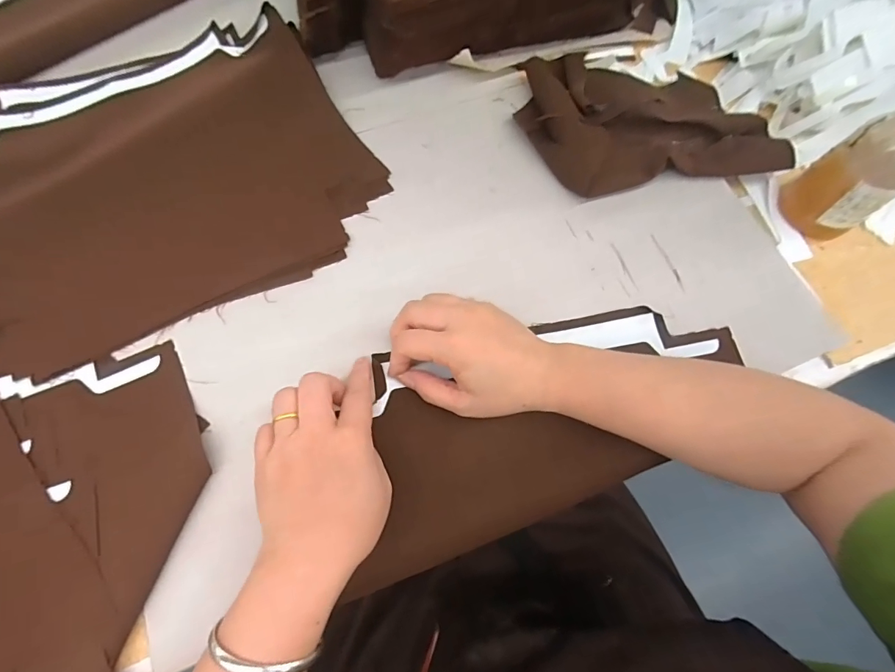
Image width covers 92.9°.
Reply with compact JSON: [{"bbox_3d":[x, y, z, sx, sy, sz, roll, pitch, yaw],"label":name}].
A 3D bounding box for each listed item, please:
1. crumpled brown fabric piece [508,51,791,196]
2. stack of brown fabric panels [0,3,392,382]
[{"bbox_3d":[0.189,-0.209,0.410,0.217,0.035,0.153,-4,72,-4],"label":"crumpled brown fabric piece"},{"bbox_3d":[-0.273,-0.137,0.376,0.384,0.030,0.279,-24,74,-10],"label":"stack of brown fabric panels"}]

